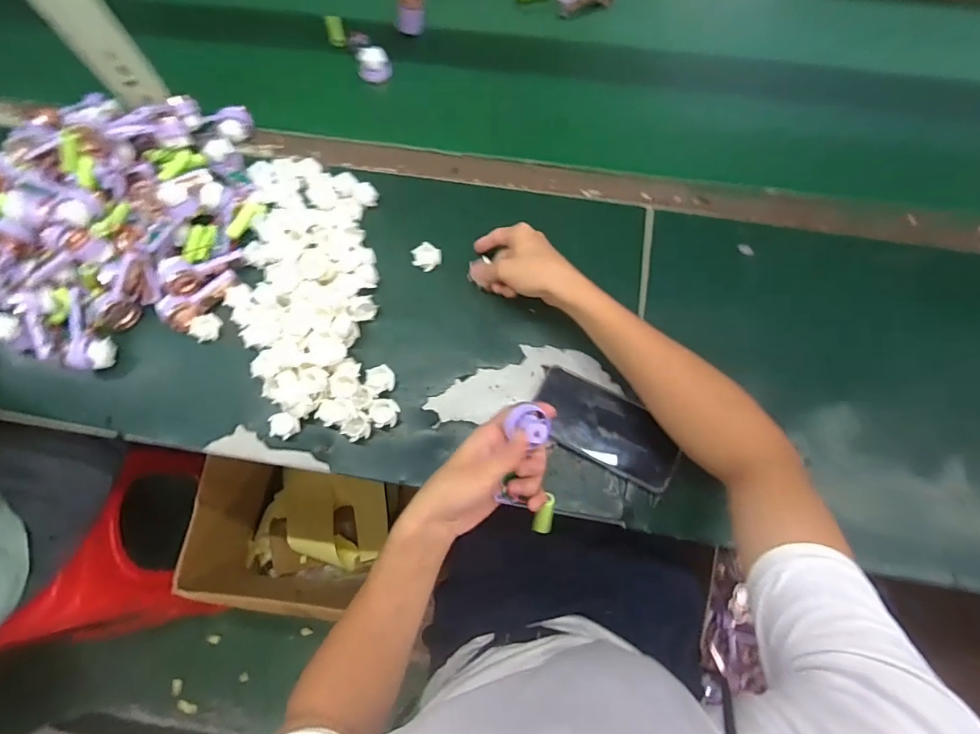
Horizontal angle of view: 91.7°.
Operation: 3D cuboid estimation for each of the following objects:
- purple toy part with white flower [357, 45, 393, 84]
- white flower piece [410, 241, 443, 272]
[{"bbox_3d":[-0.165,-0.437,0.685,0.046,0.033,0.032,2,72,2],"label":"purple toy part with white flower"},{"bbox_3d":[-0.078,-0.136,0.590,0.036,0.018,0.030,26,75,9],"label":"white flower piece"}]

